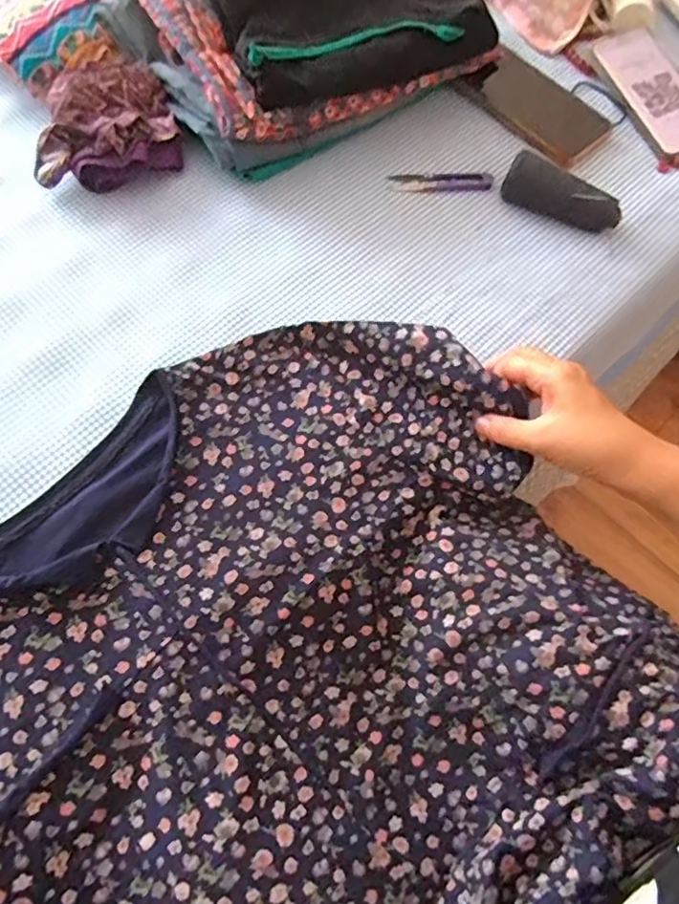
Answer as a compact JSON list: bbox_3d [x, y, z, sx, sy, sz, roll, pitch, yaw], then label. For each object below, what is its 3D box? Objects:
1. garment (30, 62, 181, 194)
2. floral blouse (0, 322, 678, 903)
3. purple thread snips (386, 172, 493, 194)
[{"bbox_3d":[-0.222,-0.307,0.540,0.129,0.038,0.133,1,66,-1],"label":"garment"},{"bbox_3d":[-0.033,0.152,0.375,0.439,0.078,0.490,37,70,14],"label":"floral blouse"},{"bbox_3d":[0.099,-0.262,0.562,0.100,0.008,0.024,-2,66,-3],"label":"purple thread snips"}]

